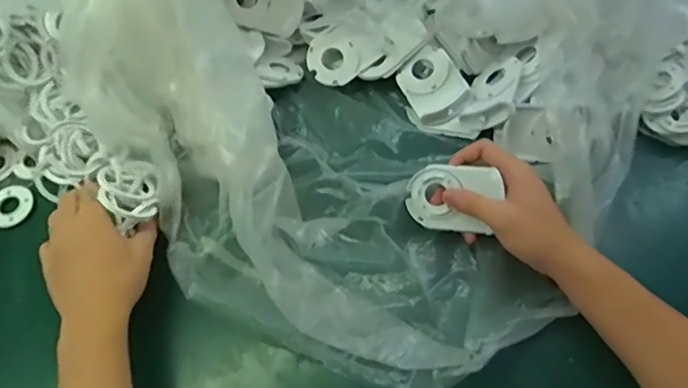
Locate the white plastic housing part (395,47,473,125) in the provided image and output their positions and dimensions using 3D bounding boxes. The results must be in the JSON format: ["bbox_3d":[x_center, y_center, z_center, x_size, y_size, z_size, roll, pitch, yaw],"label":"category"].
[{"bbox_3d":[0.094,-0.110,0.588,0.058,0.018,0.079,-33,66,9],"label":"white plastic housing part"}]

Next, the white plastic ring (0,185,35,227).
[{"bbox_3d":[-0.336,0.011,0.568,0.047,0.004,0.045,-1,62,2],"label":"white plastic ring"}]

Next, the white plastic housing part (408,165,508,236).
[{"bbox_3d":[0.096,0.004,0.506,0.078,0.006,0.058,5,96,17],"label":"white plastic housing part"}]

